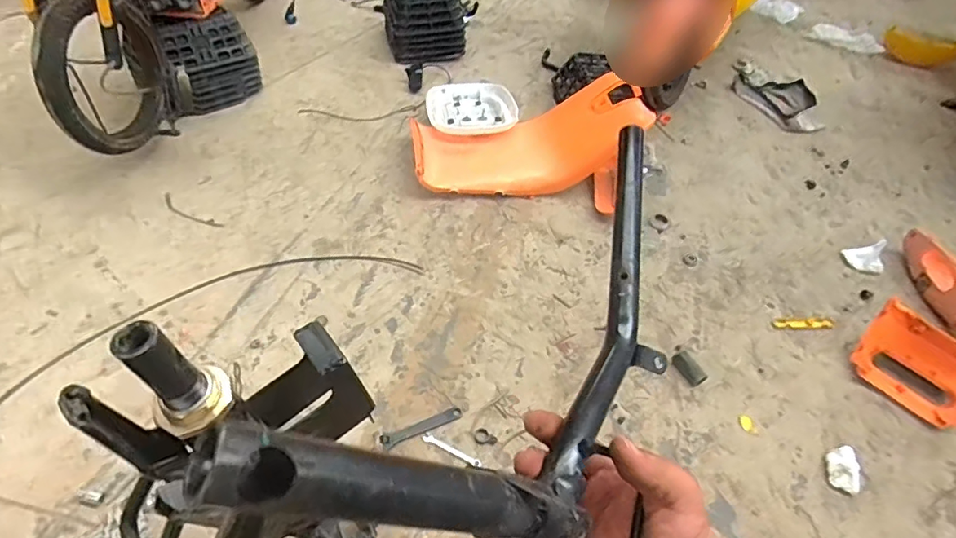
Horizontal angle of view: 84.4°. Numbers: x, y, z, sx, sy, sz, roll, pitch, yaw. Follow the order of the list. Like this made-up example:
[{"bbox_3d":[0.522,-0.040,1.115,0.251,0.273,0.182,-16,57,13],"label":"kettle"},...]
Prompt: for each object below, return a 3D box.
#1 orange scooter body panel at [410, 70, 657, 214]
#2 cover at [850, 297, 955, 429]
[{"bbox_3d":[0.131,-0.378,1.435,0.624,0.250,0.370,6,49,-1],"label":"orange scooter body panel"},{"bbox_3d":[0.937,0.207,1.101,0.243,0.051,0.177,38,100,22],"label":"cover"}]

